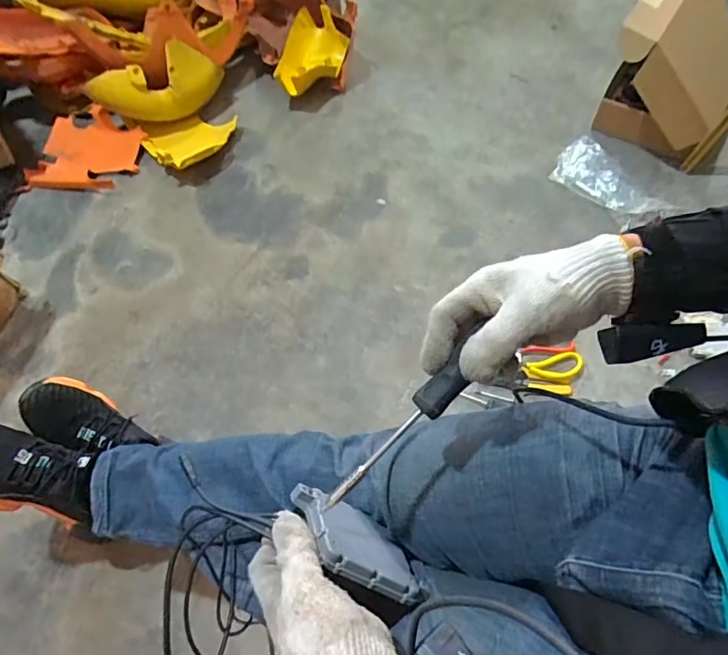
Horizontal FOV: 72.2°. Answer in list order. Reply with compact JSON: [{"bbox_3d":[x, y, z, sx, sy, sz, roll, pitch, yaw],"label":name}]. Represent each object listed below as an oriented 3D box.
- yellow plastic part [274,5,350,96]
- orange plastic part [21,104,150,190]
[{"bbox_3d":[-0.133,-0.721,1.293,0.175,0.084,0.229,-2,60,1],"label":"yellow plastic part"},{"bbox_3d":[-0.672,-0.430,1.217,0.249,0.084,0.216,9,63,9],"label":"orange plastic part"}]

